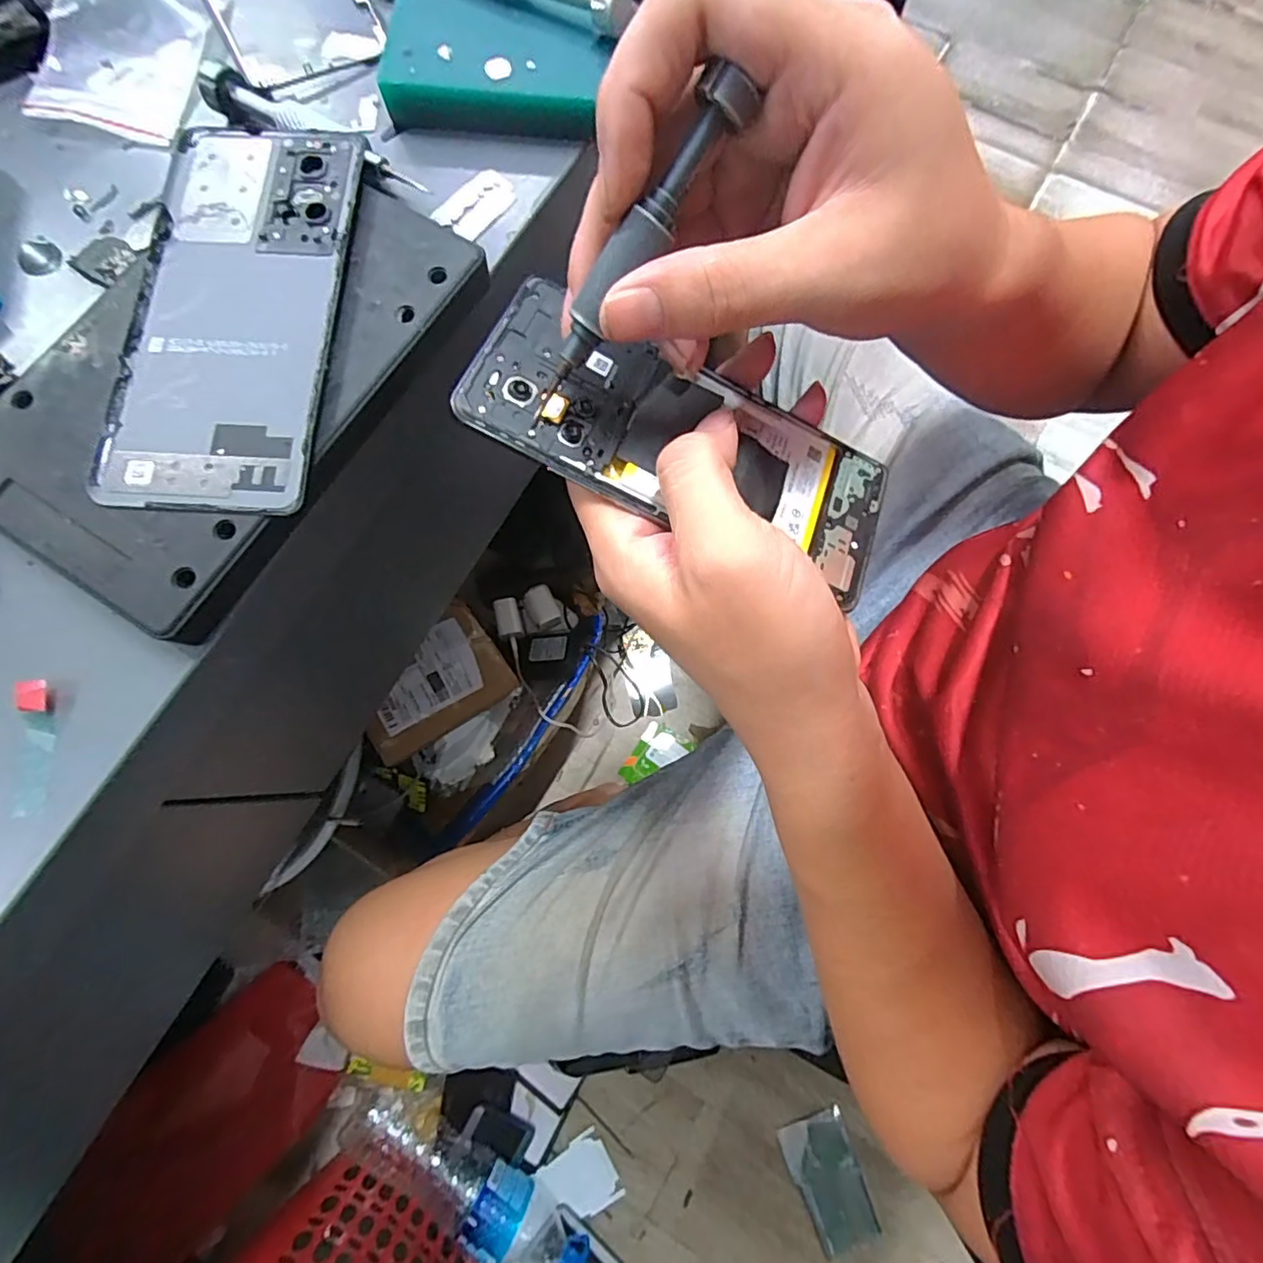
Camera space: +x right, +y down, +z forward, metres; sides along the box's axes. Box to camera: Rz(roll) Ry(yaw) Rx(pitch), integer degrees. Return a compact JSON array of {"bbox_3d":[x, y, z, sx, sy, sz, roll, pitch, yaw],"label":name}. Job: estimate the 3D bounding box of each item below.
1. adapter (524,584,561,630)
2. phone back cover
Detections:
[{"bbox_3d":[-0.103,-0.026,0.699,0.033,0.033,0.048,-26,78,-6],"label":"adapter"},{"bbox_3d":[-0.143,-0.116,0.215,0.072,0.005,0.154,2,77,0],"label":"phone back cover"}]

